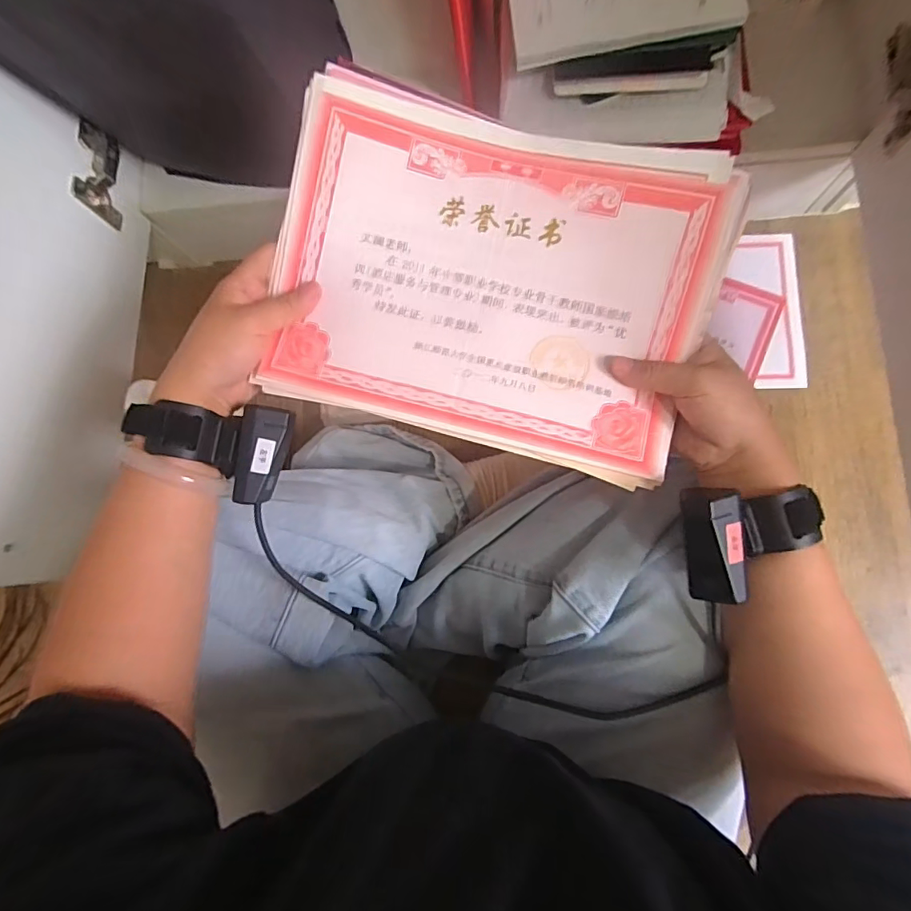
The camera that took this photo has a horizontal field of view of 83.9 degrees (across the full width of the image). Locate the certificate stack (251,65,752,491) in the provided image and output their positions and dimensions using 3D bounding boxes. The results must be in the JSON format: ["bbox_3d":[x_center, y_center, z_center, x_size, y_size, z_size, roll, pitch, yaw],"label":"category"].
[{"bbox_3d":[0.022,-0.120,0.345,0.287,0.024,0.217,15,90,4],"label":"certificate stack"}]

